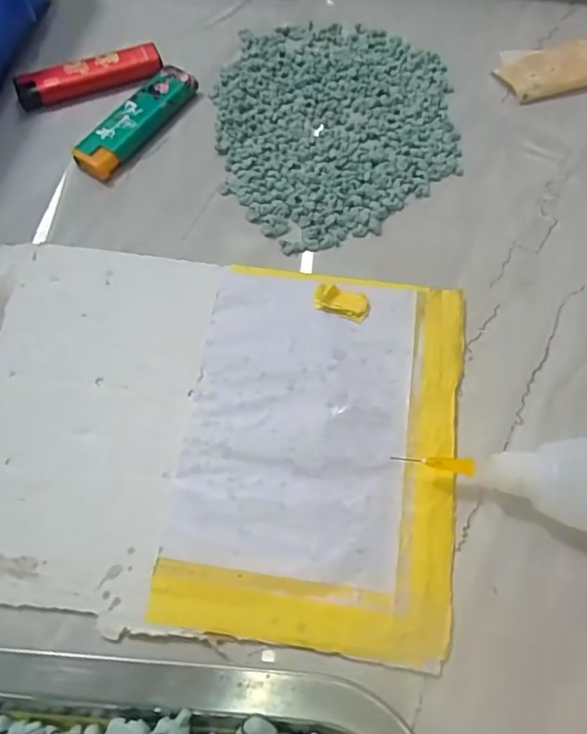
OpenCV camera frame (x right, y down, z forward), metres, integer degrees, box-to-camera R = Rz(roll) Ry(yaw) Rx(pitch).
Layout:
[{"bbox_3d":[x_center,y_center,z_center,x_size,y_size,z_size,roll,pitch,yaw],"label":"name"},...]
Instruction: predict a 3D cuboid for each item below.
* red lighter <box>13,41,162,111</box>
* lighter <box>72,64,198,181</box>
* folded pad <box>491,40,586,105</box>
[{"bbox_3d":[-0.113,-0.161,0.307,0.078,0.014,0.019,-20,68,-10],"label":"red lighter"},{"bbox_3d":[-0.083,-0.131,0.292,0.023,0.010,0.080,31,69,12],"label":"lighter"},{"bbox_3d":[0.153,-0.173,0.315,0.074,0.006,0.041,-14,65,-8],"label":"folded pad"}]

